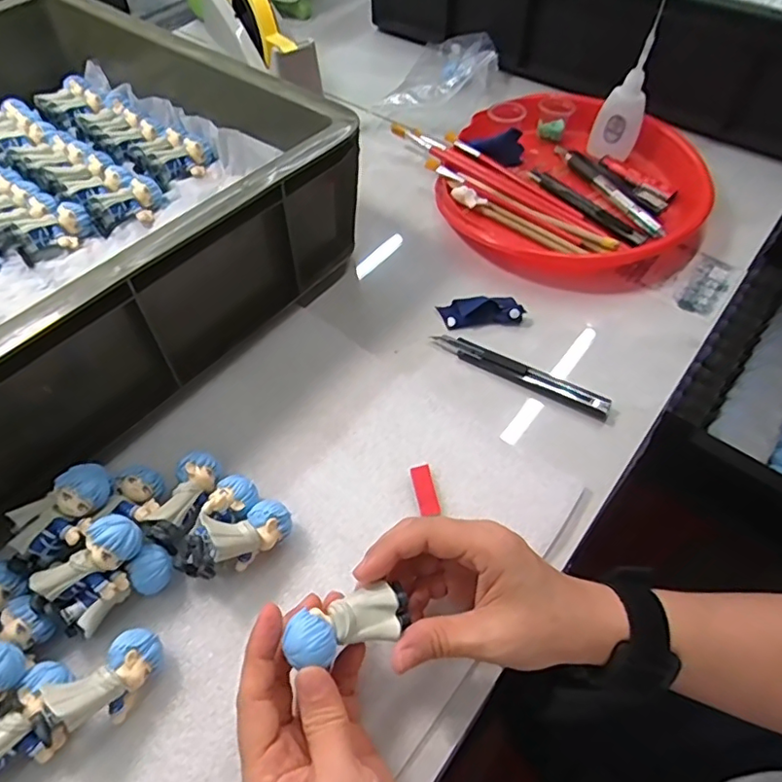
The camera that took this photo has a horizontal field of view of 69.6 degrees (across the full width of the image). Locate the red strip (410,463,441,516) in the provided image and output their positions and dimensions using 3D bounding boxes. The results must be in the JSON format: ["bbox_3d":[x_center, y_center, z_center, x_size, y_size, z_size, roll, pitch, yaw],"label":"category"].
[{"bbox_3d":[0.022,0.064,0.366,0.014,0.004,0.034,-10,56,-7],"label":"red strip"}]

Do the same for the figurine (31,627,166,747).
[{"bbox_3d":[-0.145,0.150,0.284,0.027,0.028,0.061,36,37,21],"label":"figurine"}]

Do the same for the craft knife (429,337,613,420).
[{"bbox_3d":[0.096,-0.014,0.421,0.136,0.011,0.017,25,59,16],"label":"craft knife"}]

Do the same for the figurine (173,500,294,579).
[{"bbox_3d":[-0.091,0.084,0.325,0.066,0.035,0.028,-17,55,-35],"label":"figurine"}]

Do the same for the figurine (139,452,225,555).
[{"bbox_3d":[-0.127,0.070,0.351,0.026,0.029,0.061,17,56,10],"label":"figurine"}]

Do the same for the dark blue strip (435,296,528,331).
[{"bbox_3d":[0.073,-0.066,0.455,0.065,0.014,0.027,-6,55,-4],"label":"dark blue strip"}]

